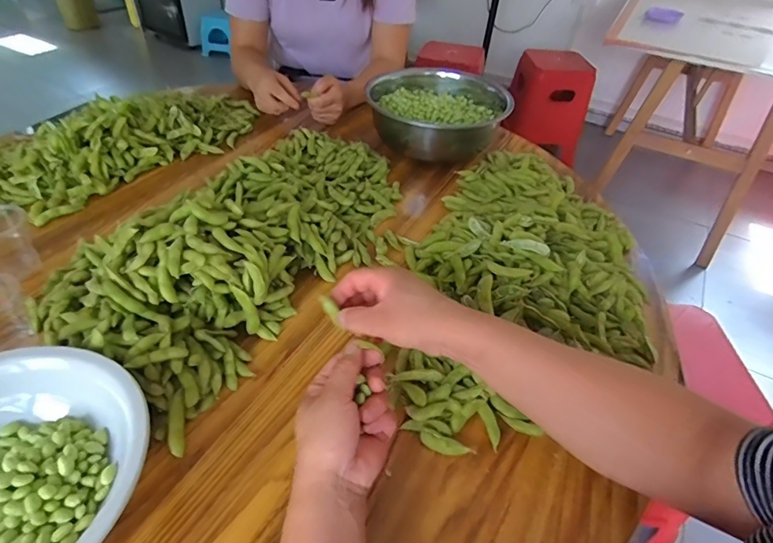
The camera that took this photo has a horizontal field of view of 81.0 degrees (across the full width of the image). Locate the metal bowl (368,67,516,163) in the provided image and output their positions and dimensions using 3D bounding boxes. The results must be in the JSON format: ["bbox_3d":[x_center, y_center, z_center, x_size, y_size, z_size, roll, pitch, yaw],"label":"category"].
[{"bbox_3d":[0.093,-0.289,0.836,0.246,0.095,0.246,3,43,-3],"label":"metal bowl"}]

